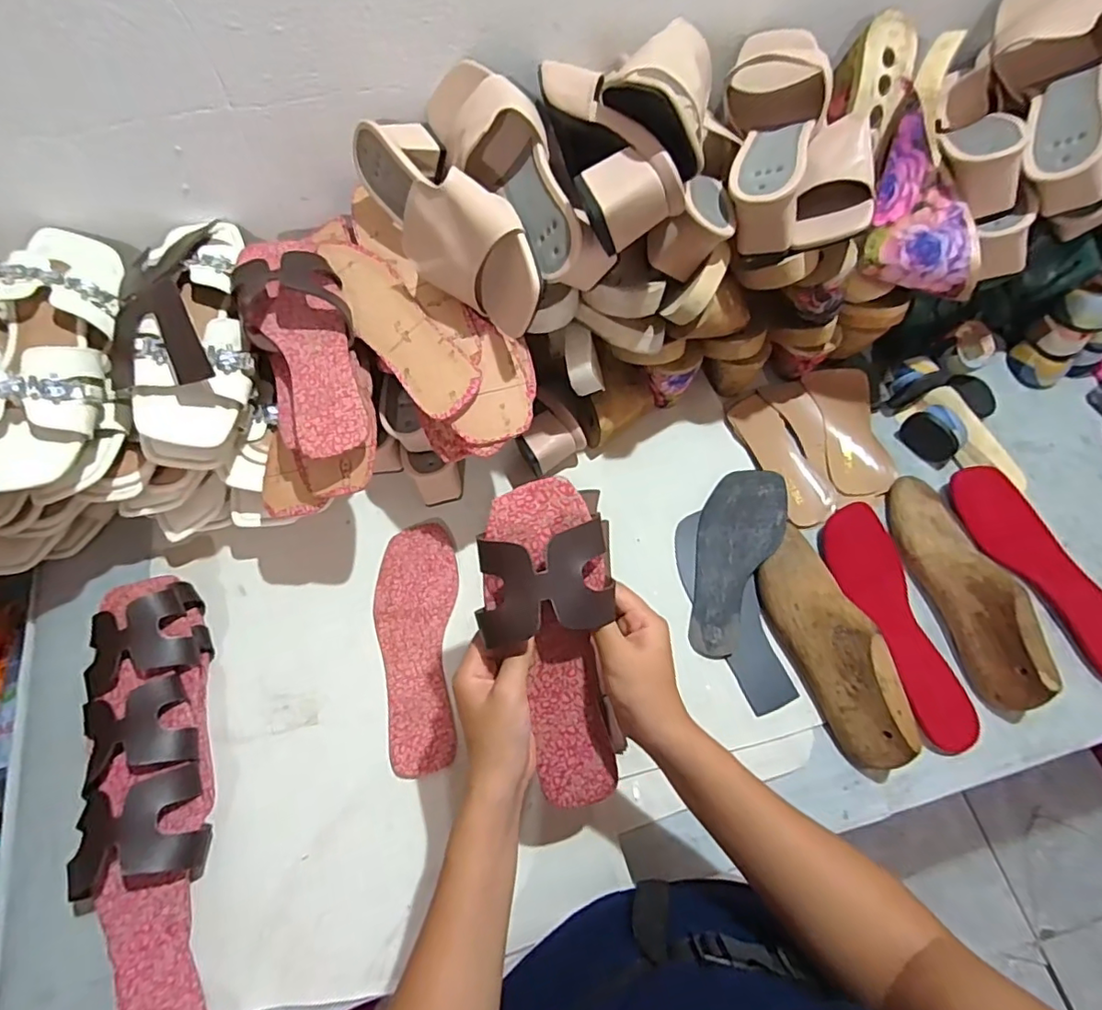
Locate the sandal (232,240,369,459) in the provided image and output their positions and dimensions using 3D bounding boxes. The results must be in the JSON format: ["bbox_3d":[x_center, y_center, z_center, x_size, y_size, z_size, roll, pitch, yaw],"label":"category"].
[{"bbox_3d":[-0.217,-0.147,0.487,0.087,0.050,0.242,-20,68,-9],"label":"sandal"}]

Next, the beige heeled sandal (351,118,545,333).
[{"bbox_3d":[-0.088,-0.235,0.466,0.074,0.087,0.237,-27,69,-11],"label":"beige heeled sandal"}]

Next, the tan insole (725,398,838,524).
[{"bbox_3d":[0.261,-0.055,0.629,0.063,0.007,0.165,-19,68,-8],"label":"tan insole"}]

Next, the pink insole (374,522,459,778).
[{"bbox_3d":[-0.133,0.133,0.552,0.079,0.009,0.238,-5,66,-2],"label":"pink insole"}]

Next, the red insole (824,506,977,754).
[{"bbox_3d":[0.341,0.114,0.554,0.073,0.012,0.239,-11,67,-5],"label":"red insole"}]

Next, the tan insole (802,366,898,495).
[{"bbox_3d":[0.340,-0.085,0.634,0.072,0.040,0.152,-12,81,-5],"label":"tan insole"}]

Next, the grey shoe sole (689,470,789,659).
[{"bbox_3d":[0.185,0.053,0.573,0.076,0.034,0.195,22,68,10],"label":"grey shoe sole"}]

